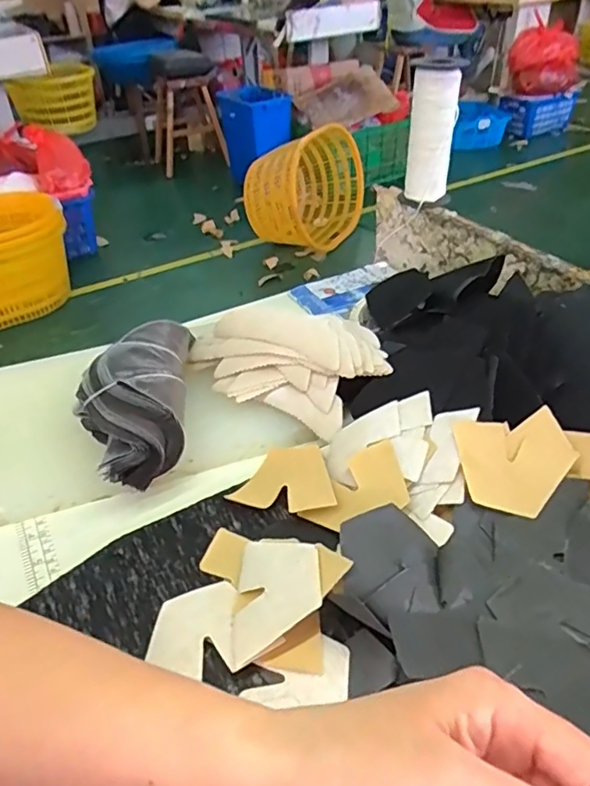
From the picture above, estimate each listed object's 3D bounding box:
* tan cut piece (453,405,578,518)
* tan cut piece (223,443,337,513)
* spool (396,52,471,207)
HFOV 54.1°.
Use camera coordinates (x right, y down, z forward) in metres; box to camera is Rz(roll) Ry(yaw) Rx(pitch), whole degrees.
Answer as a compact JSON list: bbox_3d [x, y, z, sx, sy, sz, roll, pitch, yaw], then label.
[{"bbox_3d":[0.152,0.048,0.395,0.074,0.004,0.067,-10,68,2],"label":"tan cut piece"},{"bbox_3d":[-0.005,0.061,0.425,0.077,0.008,0.057,0,50,30],"label":"tan cut piece"},{"bbox_3d":[0.147,-0.279,0.633,0.043,0.139,0.045,-26,43,-26],"label":"spool"}]

